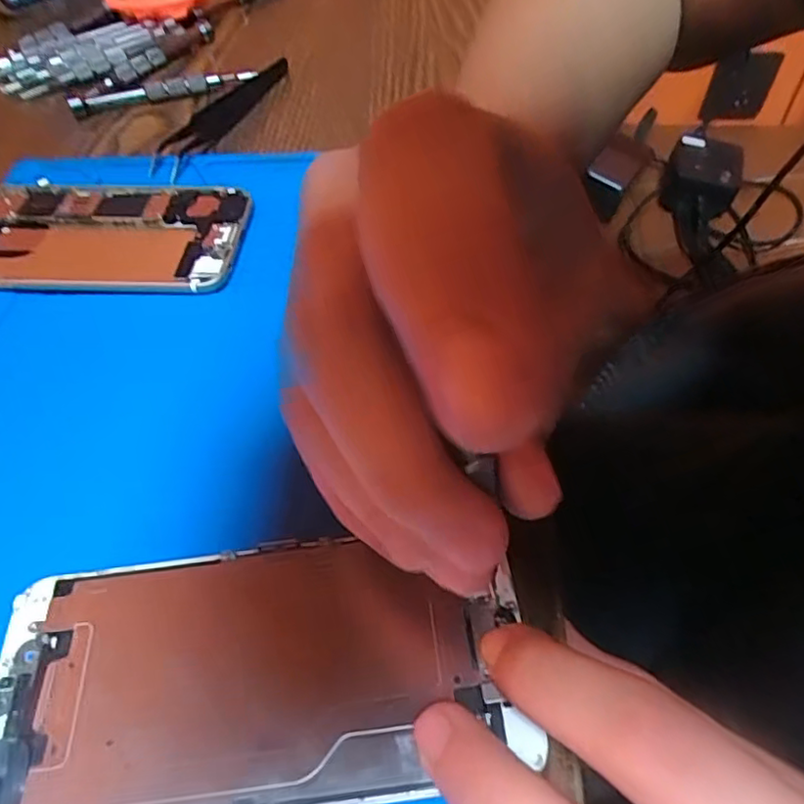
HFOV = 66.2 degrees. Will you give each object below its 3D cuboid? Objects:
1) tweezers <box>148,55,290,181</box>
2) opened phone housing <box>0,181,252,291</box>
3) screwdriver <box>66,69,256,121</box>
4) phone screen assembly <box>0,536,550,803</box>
[{"bbox_3d":[-0.094,-0.156,0.330,0.020,0.013,0.109,22,57,19],"label":"tweezers"},{"bbox_3d":[-0.137,-0.071,0.269,0.139,0.010,0.067,2,53,5],"label":"opened phone housing"},{"bbox_3d":[-0.134,-0.176,0.345,0.100,0.011,0.013,-12,53,-5],"label":"screwdriver"},{"bbox_3d":[-0.038,0.066,0.154,0.131,0.004,0.063,-7,53,-2],"label":"phone screen assembly"}]

